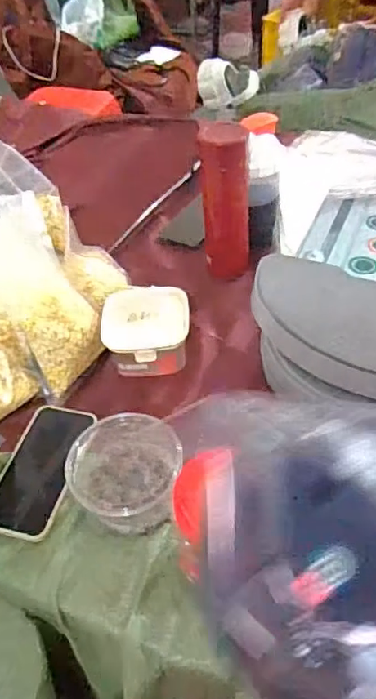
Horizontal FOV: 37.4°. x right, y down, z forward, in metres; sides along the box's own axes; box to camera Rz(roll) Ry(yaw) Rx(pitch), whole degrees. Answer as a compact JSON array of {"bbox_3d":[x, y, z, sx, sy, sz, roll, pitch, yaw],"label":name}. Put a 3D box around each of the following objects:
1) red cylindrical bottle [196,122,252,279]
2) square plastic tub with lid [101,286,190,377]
[{"bbox_3d":[0.055,-0.208,0.794,0.067,0.214,0.068,-1,46,5],"label":"red cylindrical bottle"},{"bbox_3d":[-0.054,-0.022,0.743,0.110,0.068,0.112,-2,46,4],"label":"square plastic tub with lid"}]

